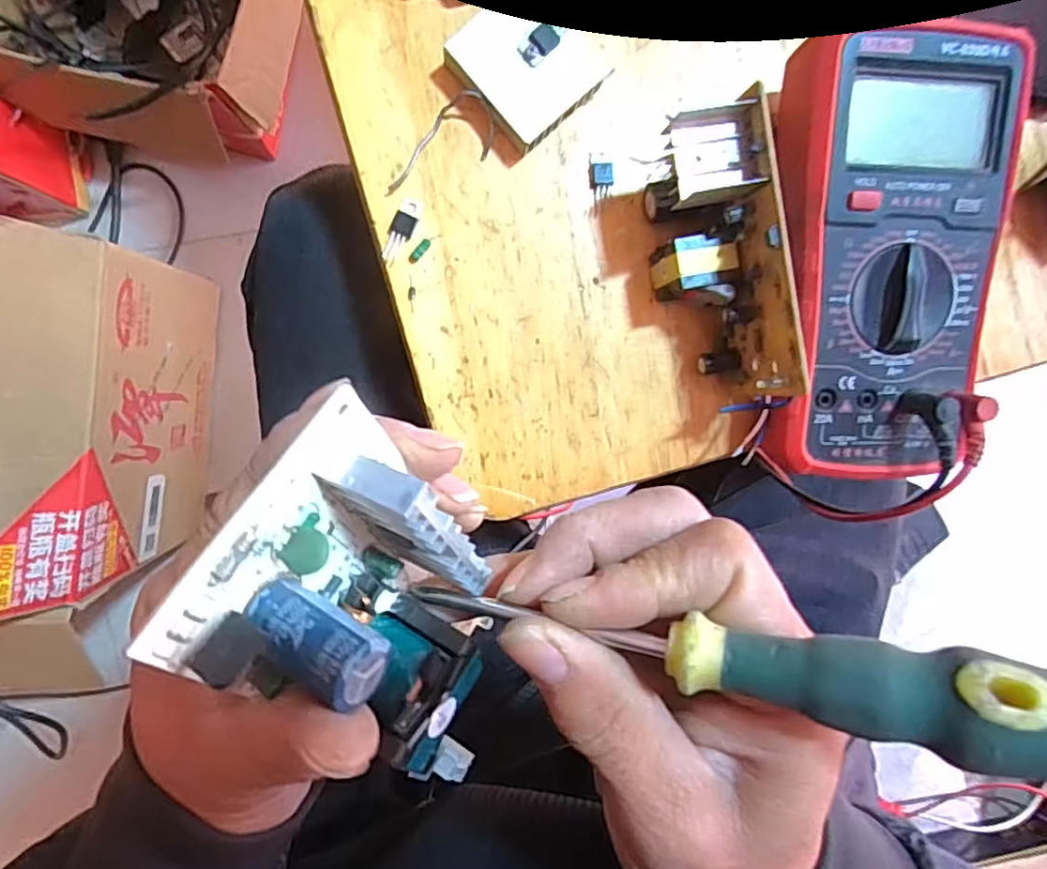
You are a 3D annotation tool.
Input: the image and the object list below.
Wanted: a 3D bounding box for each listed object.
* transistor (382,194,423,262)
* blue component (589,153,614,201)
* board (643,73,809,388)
[{"bbox_3d":[-0.055,-0.091,0.285,0.010,0.004,0.029,24,91,-7],"label":"transistor"},{"bbox_3d":[0.036,-0.117,0.291,0.011,0.004,0.019,-3,94,-5],"label":"blue component"},{"bbox_3d":[0.079,-0.071,0.269,0.035,0.062,0.113,-11,95,-5],"label":"board"}]

